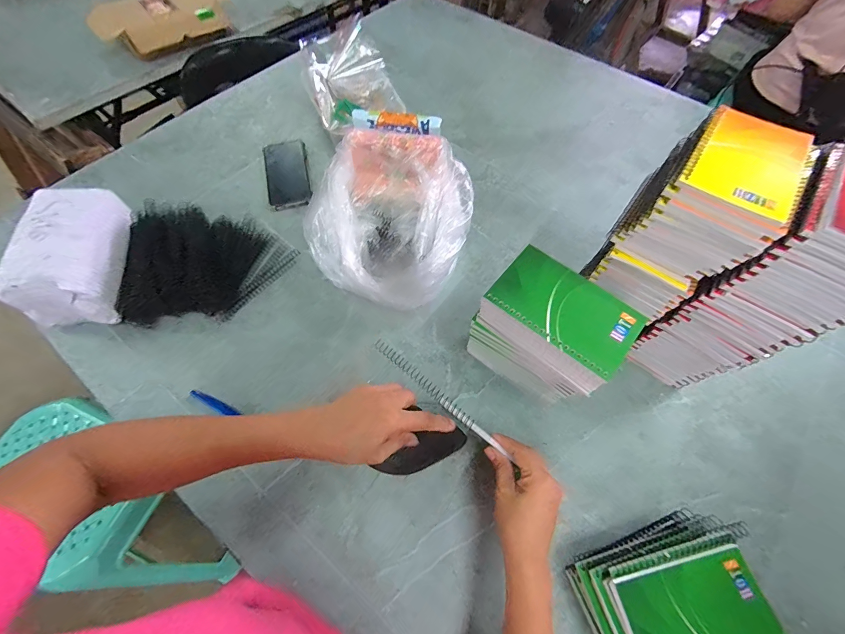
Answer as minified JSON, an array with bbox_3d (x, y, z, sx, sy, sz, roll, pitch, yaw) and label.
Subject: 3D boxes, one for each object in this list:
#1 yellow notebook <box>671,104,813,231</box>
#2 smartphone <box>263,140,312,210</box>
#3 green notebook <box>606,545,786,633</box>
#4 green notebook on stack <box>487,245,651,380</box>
[{"bbox_3d":[0.281,-0.135,0.309,0.085,0.011,0.124,34,68,15],"label":"yellow notebook"},{"bbox_3d":[-0.249,-0.268,0.663,0.075,0.013,0.173,-13,63,-9],"label":"smartphone"},{"bbox_3d":[0.248,0.268,0.322,0.135,0.008,0.084,-11,64,-6],"label":"green notebook"},{"bbox_3d":[0.135,-0.011,0.337,0.129,0.009,0.081,37,67,17],"label":"green notebook on stack"}]

